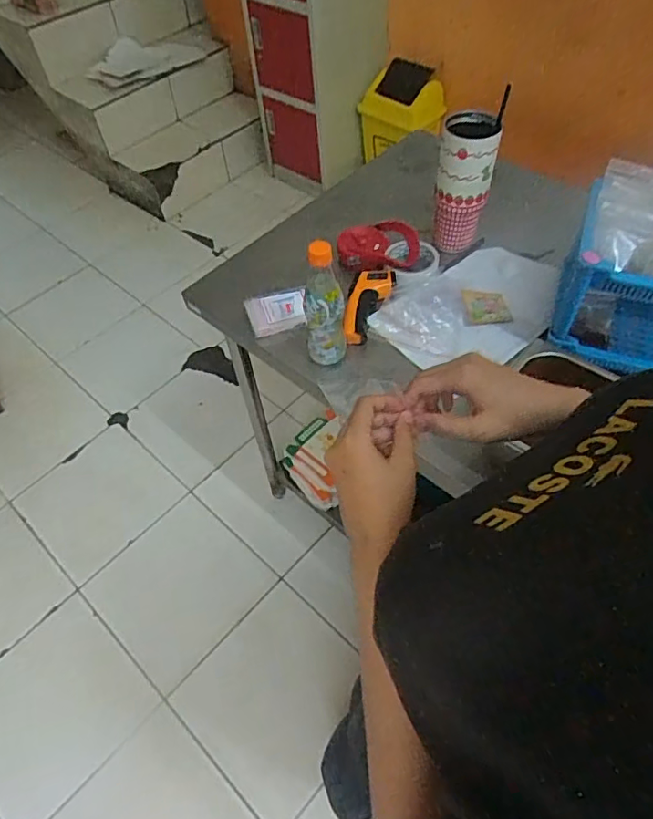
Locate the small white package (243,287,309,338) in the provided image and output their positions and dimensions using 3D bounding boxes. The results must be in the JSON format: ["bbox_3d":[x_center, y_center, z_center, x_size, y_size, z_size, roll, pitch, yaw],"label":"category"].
[{"bbox_3d":[-0.082,-0.165,0.906,0.099,0.021,0.079,-14,55,-5],"label":"small white package"}]

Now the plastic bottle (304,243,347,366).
[{"bbox_3d":[-0.003,-0.154,0.785,0.058,0.201,0.065,-3,55,4],"label":"plastic bottle"}]

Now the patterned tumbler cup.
[{"bbox_3d":[0.229,-0.381,0.916,0.087,0.239,0.088,-3,55,4],"label":"patterned tumbler cup"}]

